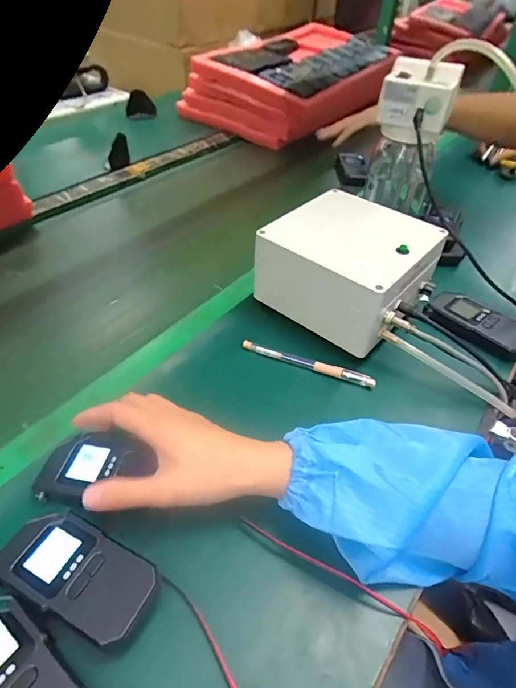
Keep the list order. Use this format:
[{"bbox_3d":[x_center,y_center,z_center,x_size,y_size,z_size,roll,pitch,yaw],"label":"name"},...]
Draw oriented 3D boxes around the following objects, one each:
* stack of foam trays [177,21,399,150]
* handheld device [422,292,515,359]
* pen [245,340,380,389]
[{"bbox_3d":[0.096,-0.698,1.095,0.389,0.141,0.587,23,48,18],"label":"stack of foam trays"},{"bbox_3d":[0.269,-0.028,0.507,0.118,0.023,0.054,33,51,26],"label":"handheld device"},{"bbox_3d":[0.054,0.021,0.459,0.149,0.008,0.010,16,46,12],"label":"pen"}]

